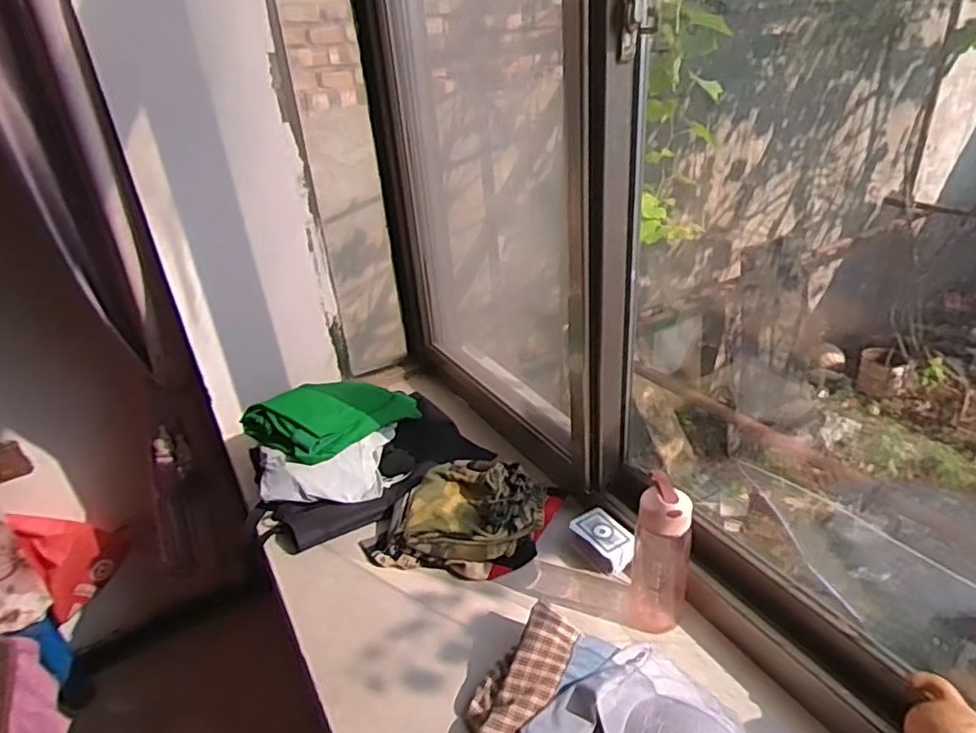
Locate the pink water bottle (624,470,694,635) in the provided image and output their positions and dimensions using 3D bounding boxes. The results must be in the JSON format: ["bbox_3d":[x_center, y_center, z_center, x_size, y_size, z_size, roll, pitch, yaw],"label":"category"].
[{"bbox_3d":[0.212,0.232,0.767,0.072,0.201,0.069,4,30,16],"label":"pink water bottle"}]

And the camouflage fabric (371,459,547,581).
[{"bbox_3d":[-0.038,0.222,0.931,0.235,0.079,0.171,4,30,16],"label":"camouflage fabric"}]

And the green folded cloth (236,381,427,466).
[{"bbox_3d":[-0.260,0.080,1.104,0.151,0.070,0.295,35,38,29],"label":"green folded cloth"}]

